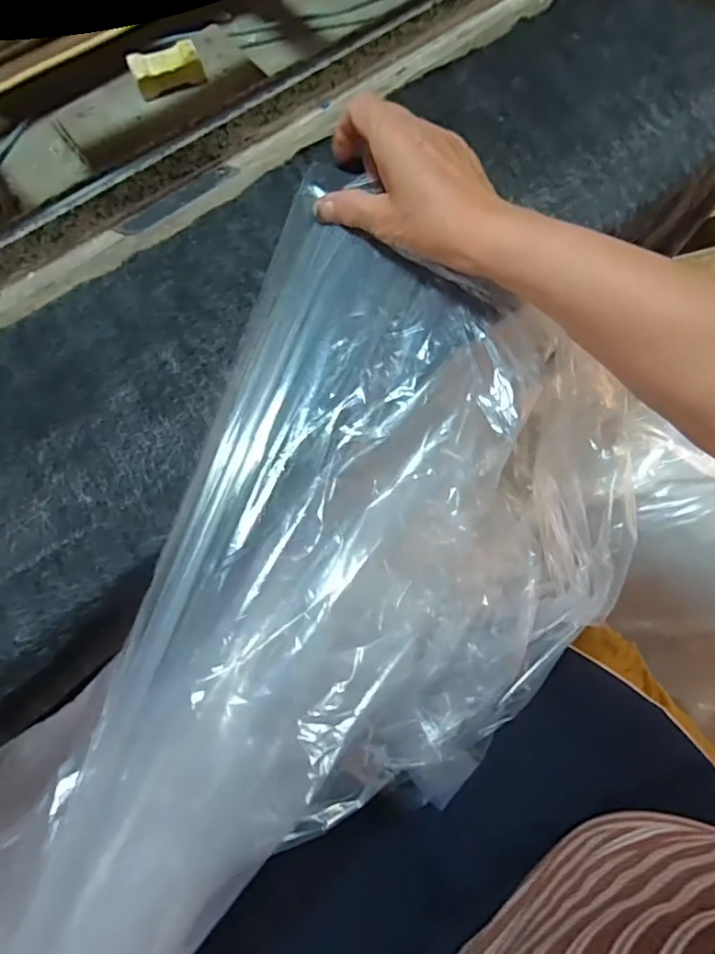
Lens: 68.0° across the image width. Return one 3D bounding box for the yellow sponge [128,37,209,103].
[{"bbox_3d":[-0.138,-0.296,0.385,0.048,0.018,0.022,-21,74,-5],"label":"yellow sponge"}]

